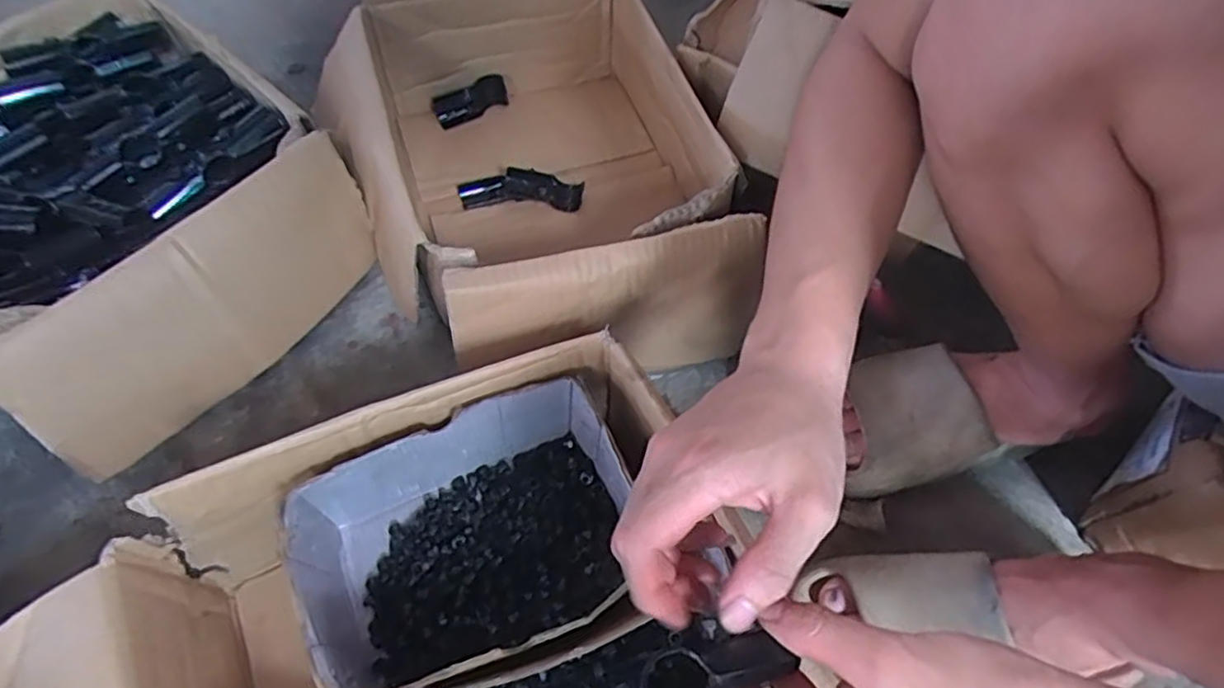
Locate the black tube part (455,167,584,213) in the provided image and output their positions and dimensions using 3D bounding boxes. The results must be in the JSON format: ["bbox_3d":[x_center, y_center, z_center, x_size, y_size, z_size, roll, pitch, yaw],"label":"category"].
[{"bbox_3d":[-0.095,-0.160,0.682,0.128,0.033,0.033,5,57,0],"label":"black tube part"}]

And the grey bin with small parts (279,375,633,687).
[{"bbox_3d":[-0.092,0.140,0.452,0.206,0.114,0.148,-20,61,-16],"label":"grey bin with small parts"}]

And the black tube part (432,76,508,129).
[{"bbox_3d":[-0.161,-0.276,0.751,0.088,0.039,0.026,-31,64,-21],"label":"black tube part"}]

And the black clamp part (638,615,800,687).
[{"bbox_3d":[0.042,0.131,0.269,0.071,0.013,0.035,-5,57,-25],"label":"black clamp part"}]

